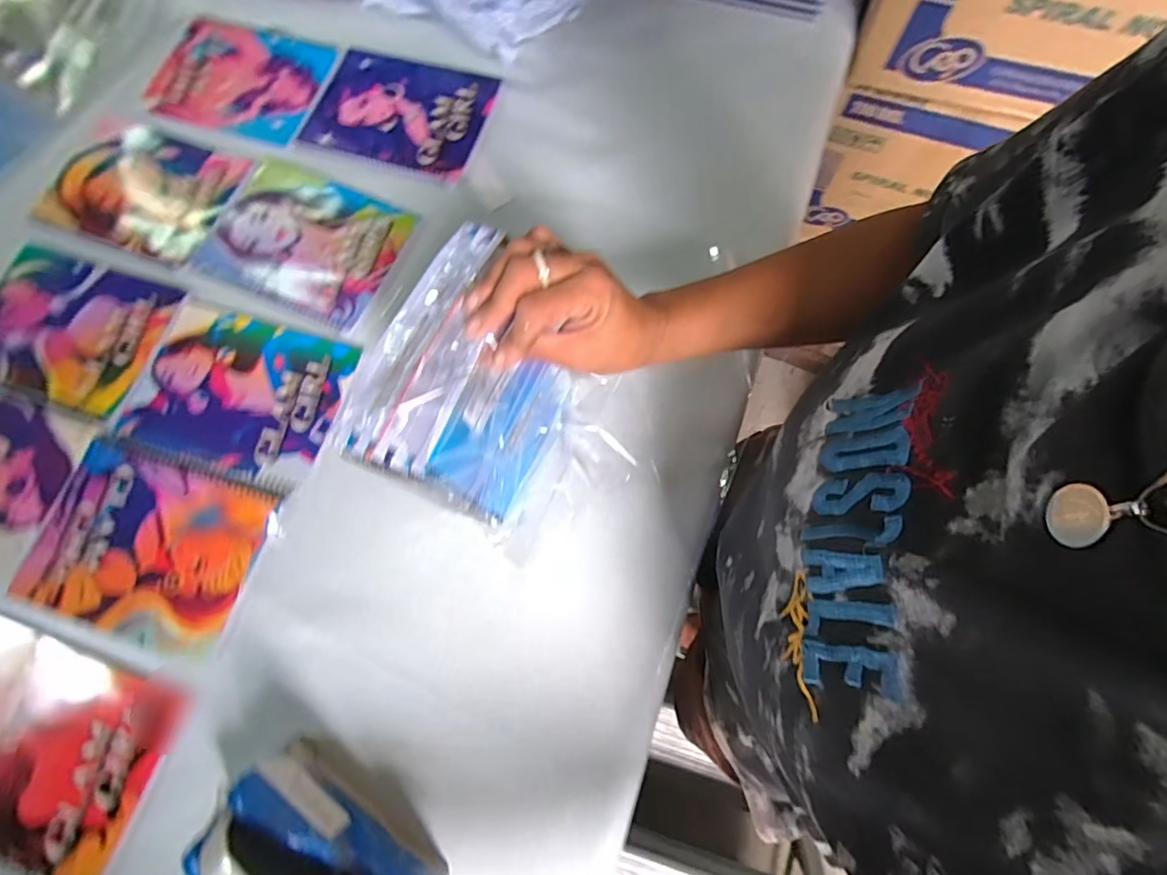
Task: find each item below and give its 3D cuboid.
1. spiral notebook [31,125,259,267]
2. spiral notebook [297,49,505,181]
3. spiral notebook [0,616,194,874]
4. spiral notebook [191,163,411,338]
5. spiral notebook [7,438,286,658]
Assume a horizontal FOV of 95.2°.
[{"bbox_3d":[-0.472,-0.267,0.576,0.192,0.016,0.139,19,75,6],"label":"spiral notebook"},{"bbox_3d":[-0.203,-0.361,0.592,0.194,0.009,0.143,15,74,5],"label":"spiral notebook"},{"bbox_3d":[-0.434,0.247,0.424,0.193,0.006,0.151,18,75,6],"label":"spiral notebook"},{"bbox_3d":[-0.291,-0.205,0.552,0.197,0.007,0.151,22,75,7],"label":"spiral notebook"},{"bbox_3d":[-0.383,0.092,0.467,0.190,0.004,0.150,16,75,5],"label":"spiral notebook"}]

